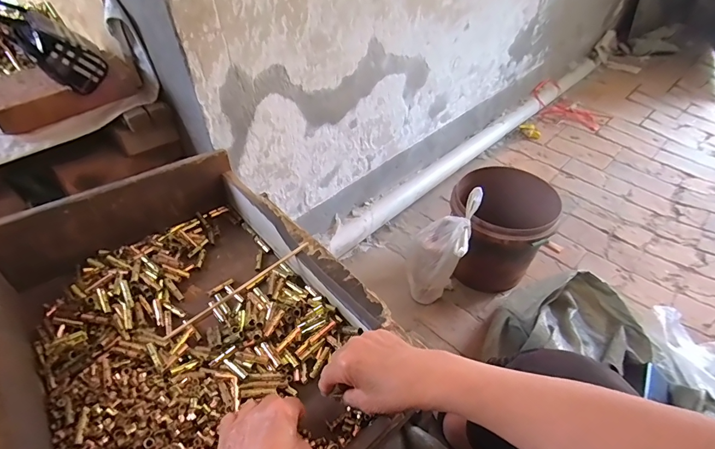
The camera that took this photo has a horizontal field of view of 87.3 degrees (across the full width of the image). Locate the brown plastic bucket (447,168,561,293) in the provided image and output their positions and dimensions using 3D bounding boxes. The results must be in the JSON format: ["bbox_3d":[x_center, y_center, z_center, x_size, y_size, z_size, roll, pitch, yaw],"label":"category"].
[{"bbox_3d":[0.380,0.022,1.035,0.247,0.303,0.230,0,43,0],"label":"brown plastic bucket"}]

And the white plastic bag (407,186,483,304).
[{"bbox_3d":[0.201,0.079,0.948,0.136,0.327,0.130,15,46,16],"label":"white plastic bag"}]

